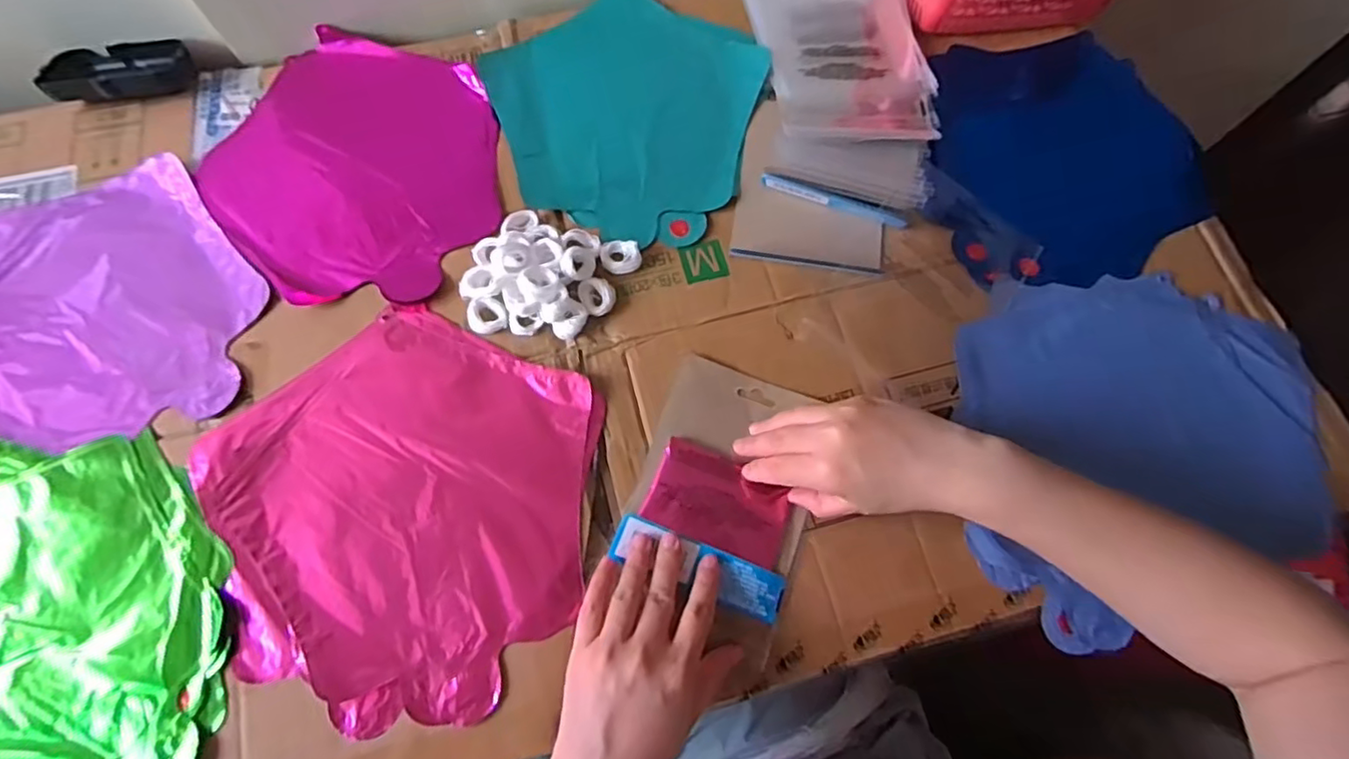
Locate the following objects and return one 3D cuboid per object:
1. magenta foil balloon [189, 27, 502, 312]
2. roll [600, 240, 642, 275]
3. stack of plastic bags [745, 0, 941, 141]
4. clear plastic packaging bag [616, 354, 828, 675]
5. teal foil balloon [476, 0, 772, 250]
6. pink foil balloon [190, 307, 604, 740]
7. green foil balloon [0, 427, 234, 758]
[{"bbox_3d":[-0.248,-0.169,0.509,0.232,0.016,0.223,0,70,-1],"label":"magenta foil balloon"},{"bbox_3d":[-0.040,-0.091,0.475,0.029,0.013,0.024,-10,71,-5],"label":"roll"},{"bbox_3d":[0.140,-0.298,0.548,0.133,0.020,0.239,-7,71,-4],"label":"stack of plastic bags"},{"bbox_3d":[0.035,0.079,0.433,0.116,0.016,0.174,20,71,6],"label":"clear plastic packaging bag"},{"bbox_3d":[-0.043,-0.228,0.528,0.222,0.008,0.228,0,70,-1],"label":"teal foil balloon"},{"bbox_3d":[-0.178,0.080,0.417,0.248,0.009,0.239,22,71,6],"label":"pink foil balloon"},{"bbox_3d":[-0.395,0.156,0.380,0.241,0.018,0.238,-4,71,-3],"label":"green foil balloon"}]

